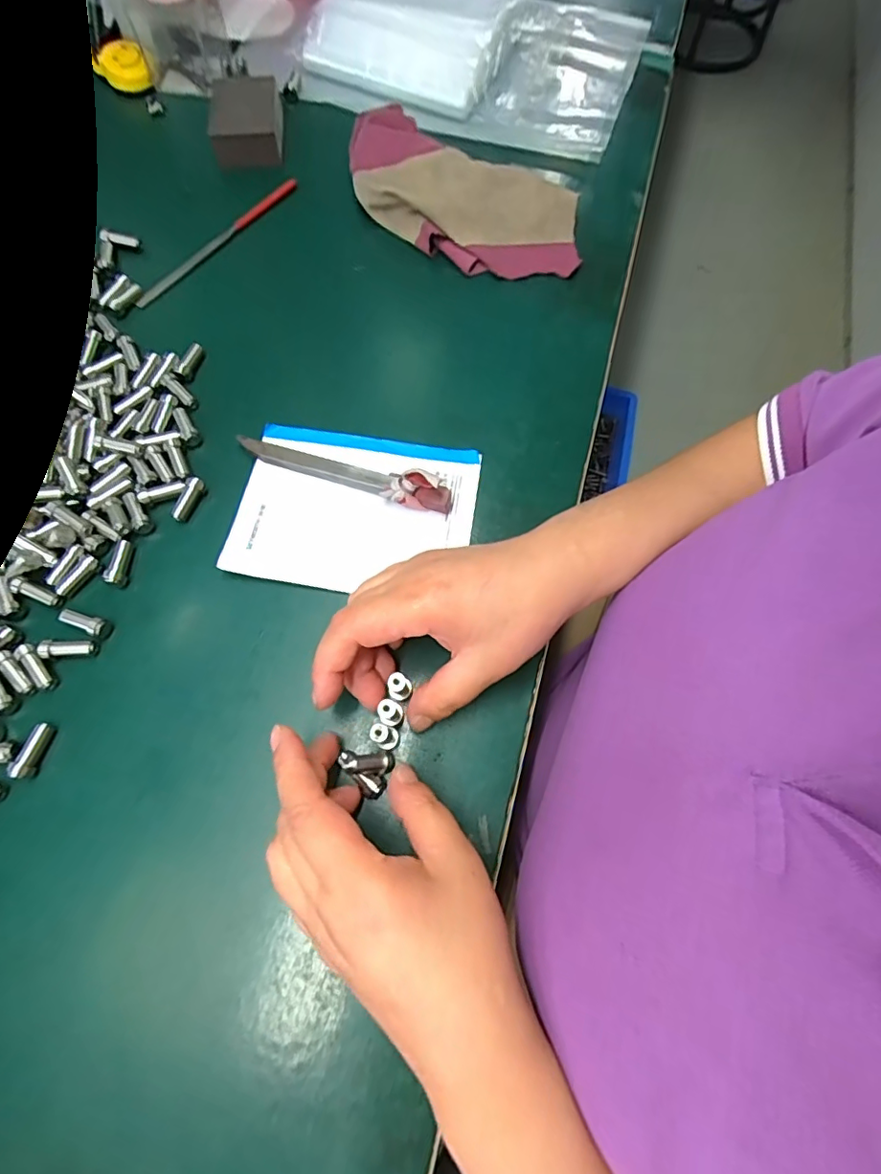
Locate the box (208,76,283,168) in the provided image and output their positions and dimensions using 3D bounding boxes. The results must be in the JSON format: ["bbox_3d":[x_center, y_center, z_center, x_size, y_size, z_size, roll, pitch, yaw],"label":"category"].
[{"bbox_3d":[-0.156,-0.379,0.431,0.053,0.028,0.085,-6,70,-3],"label":"box"}]

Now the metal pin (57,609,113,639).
[{"bbox_3d":[-0.197,0.019,0.294,0.028,0.008,0.010,21,71,6],"label":"metal pin"}]

